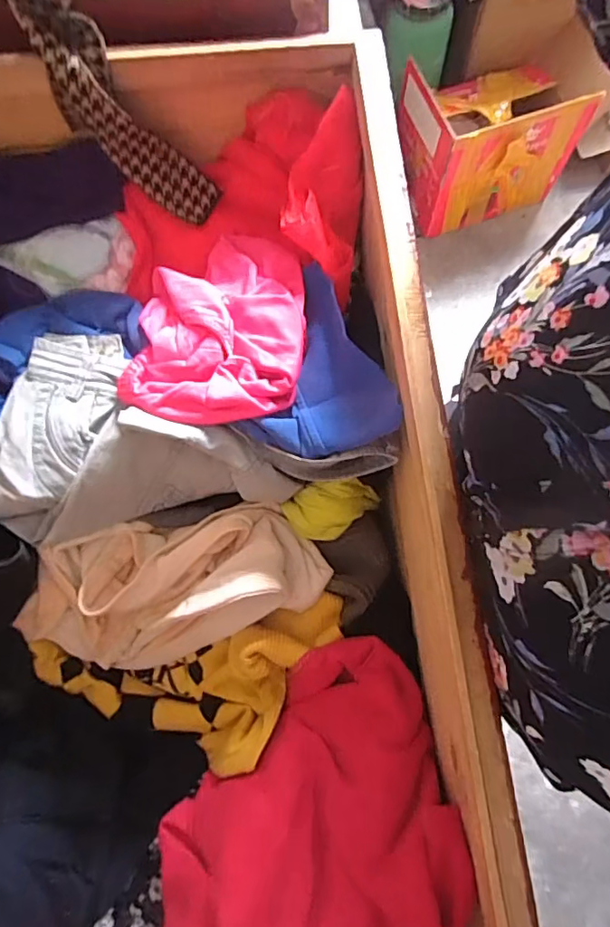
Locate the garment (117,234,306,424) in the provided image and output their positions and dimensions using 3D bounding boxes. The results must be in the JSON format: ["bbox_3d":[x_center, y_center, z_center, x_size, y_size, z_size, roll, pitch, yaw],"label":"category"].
[{"bbox_3d":[-0.070,-0.122,0.448,0.142,0.026,0.184,7,74,4],"label":"garment"}]

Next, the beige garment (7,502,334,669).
[{"bbox_3d":[-0.129,0.114,0.493,0.286,0.086,0.120,-17,73,14],"label":"beige garment"}]

